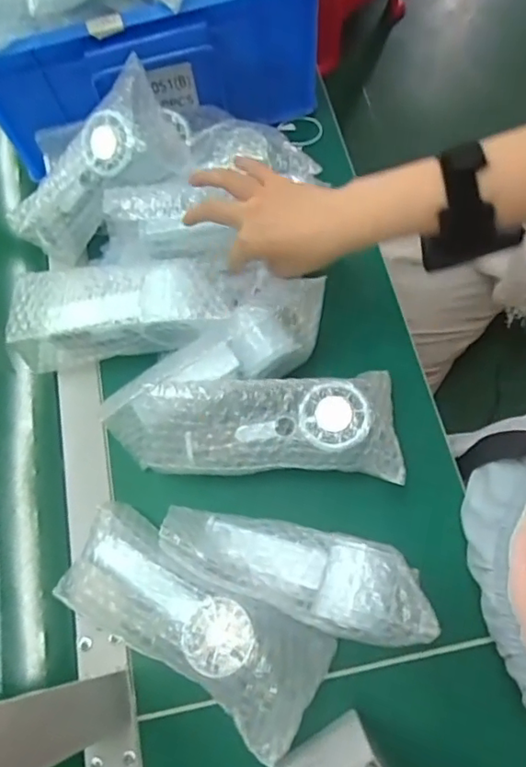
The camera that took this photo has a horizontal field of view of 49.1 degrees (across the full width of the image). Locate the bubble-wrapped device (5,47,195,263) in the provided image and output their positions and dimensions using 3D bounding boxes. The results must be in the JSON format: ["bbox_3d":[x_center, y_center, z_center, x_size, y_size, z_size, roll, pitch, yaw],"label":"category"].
[{"bbox_3d":[-0.158,-0.194,0.545,0.195,0.075,0.090,-37,66,22],"label":"bubble-wrapped device"}]

